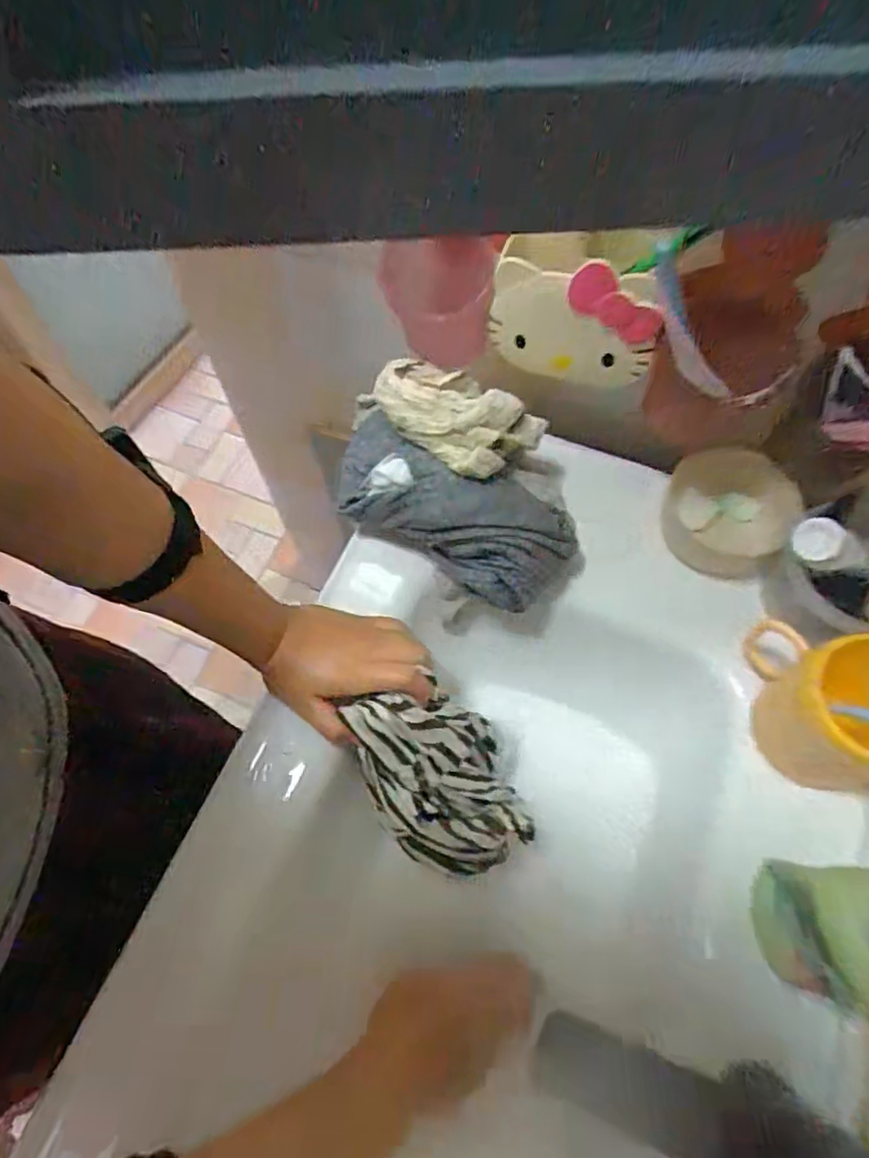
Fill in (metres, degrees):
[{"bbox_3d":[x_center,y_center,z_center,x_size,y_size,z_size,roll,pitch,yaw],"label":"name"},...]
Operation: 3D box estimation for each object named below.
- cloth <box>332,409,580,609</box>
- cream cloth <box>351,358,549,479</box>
[{"bbox_3d":[0.014,-0.060,0.513,0.210,0.073,0.090,25,67,12],"label":"cloth"},{"bbox_3d":[0.012,-0.132,0.491,0.136,0.041,0.081,25,67,12],"label":"cream cloth"}]

